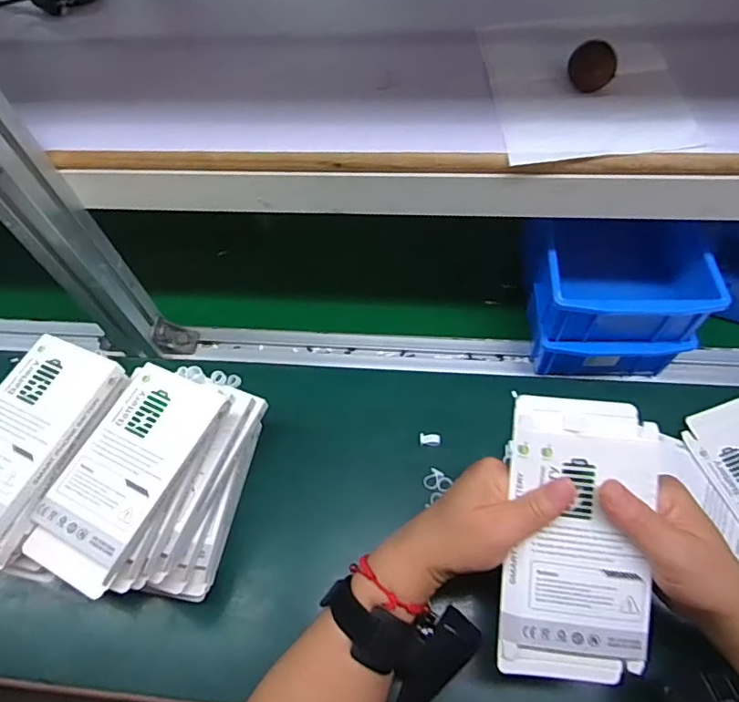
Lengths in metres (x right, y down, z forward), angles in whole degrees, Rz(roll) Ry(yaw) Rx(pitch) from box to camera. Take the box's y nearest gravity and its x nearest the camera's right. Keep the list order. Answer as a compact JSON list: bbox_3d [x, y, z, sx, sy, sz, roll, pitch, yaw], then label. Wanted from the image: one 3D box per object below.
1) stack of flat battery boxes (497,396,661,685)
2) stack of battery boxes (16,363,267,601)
[{"bbox_3d":[0.129,0.117,0.330,0.086,0.011,0.171,3,87,6],"label":"stack of flat battery boxes"},{"bbox_3d":[-0.162,0.104,0.430,0.100,0.125,0.178,12,60,12],"label":"stack of battery boxes"}]

